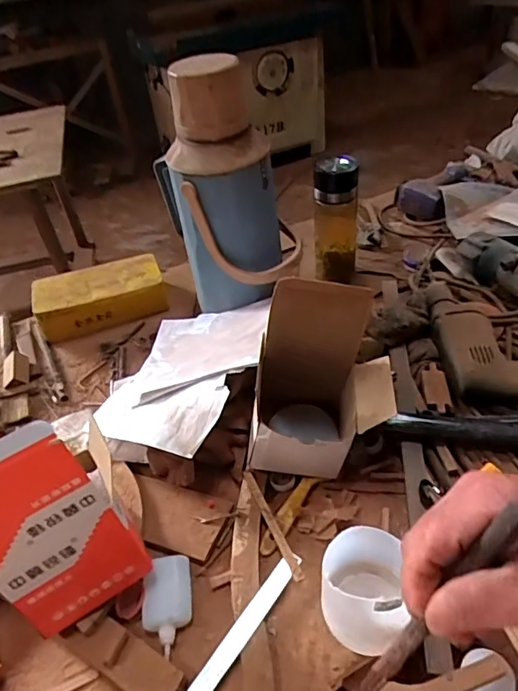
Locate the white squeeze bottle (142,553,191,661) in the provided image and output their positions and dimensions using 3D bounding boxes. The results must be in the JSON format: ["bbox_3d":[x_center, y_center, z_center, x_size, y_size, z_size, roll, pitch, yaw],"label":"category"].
[{"bbox_3d":[-0.098,0.273,0.533,0.052,0.019,0.091,-8,40,-1],"label":"white squeeze bottle"}]

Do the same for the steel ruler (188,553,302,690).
[{"bbox_3d":[-0.013,0.287,0.515,0.021,0.006,0.167,34,54,19],"label":"steel ruler"}]

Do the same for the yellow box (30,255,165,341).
[{"bbox_3d":[-0.295,-0.092,0.936,0.231,0.088,0.097,-18,41,-12],"label":"yellow box"}]

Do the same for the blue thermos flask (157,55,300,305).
[{"bbox_3d":[-0.055,-0.228,0.751,0.157,0.343,0.156,-15,41,-9],"label":"blue thermos flask"}]

